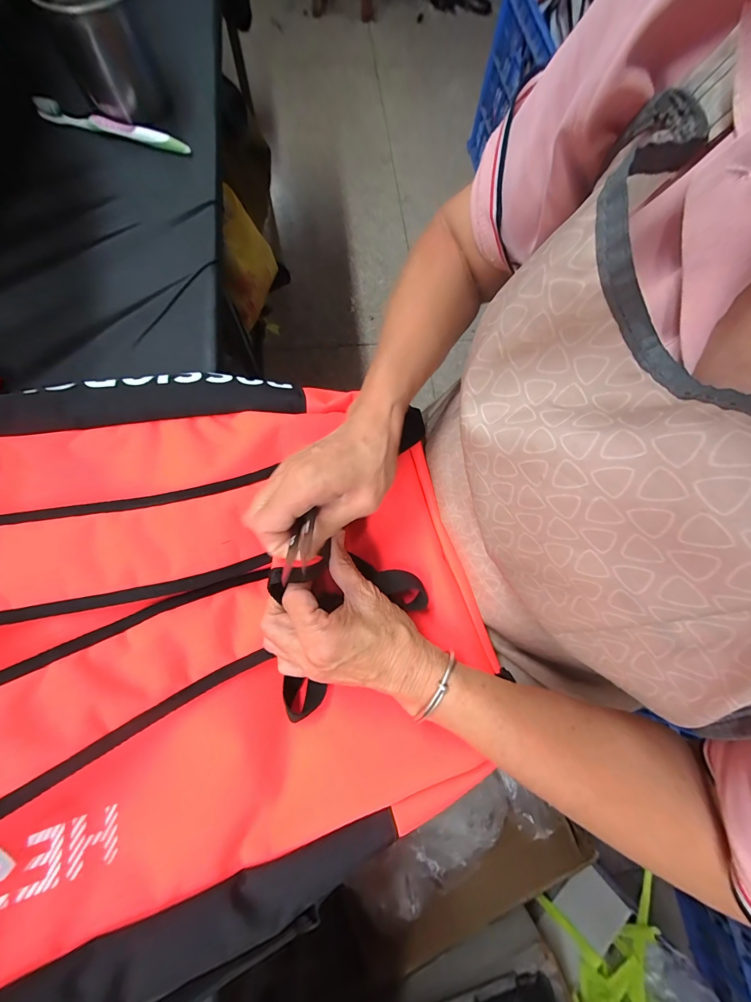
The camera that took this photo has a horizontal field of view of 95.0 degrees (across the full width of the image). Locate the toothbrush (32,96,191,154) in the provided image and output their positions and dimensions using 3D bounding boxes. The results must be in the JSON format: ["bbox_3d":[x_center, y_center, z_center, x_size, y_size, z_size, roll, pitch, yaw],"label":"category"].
[{"bbox_3d":[-0.322,-0.457,0.419,0.187,0.026,0.012,14,74,-1],"label":"toothbrush"}]

